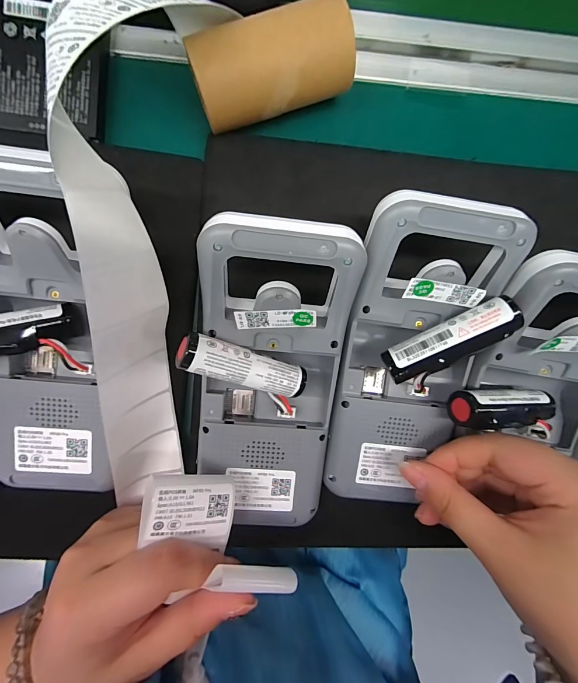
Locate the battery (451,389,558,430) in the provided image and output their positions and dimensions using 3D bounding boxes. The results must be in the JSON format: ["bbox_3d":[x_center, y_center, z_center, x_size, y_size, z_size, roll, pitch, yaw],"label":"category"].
[{"bbox_3d":[0.122,0.036,0.180,0.067,0.020,0.018,2,88,-19],"label":"battery"}]

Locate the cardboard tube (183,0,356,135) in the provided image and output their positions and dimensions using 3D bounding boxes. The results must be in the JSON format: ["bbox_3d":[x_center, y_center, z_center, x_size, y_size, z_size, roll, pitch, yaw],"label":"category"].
[{"bbox_3d":[-0.009,-0.143,0.178,0.081,0.040,0.033,-20,95,-3],"label":"cardboard tube"}]

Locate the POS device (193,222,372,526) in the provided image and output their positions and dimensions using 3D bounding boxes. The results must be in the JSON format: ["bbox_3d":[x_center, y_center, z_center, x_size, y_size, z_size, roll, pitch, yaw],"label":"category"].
[{"bbox_3d":[-0.010,0.021,0.180,0.072,0.035,0.163,3,109,-6],"label":"POS device"}]

